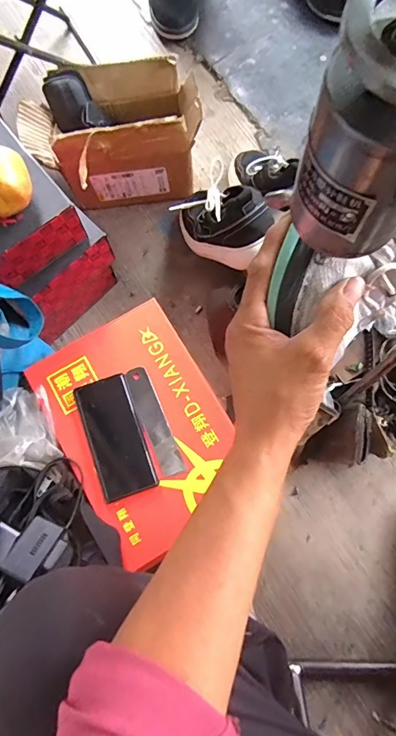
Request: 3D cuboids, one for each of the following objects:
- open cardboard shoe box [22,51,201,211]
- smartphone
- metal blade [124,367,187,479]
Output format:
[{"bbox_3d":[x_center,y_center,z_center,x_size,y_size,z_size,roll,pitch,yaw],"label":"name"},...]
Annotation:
[{"bbox_3d":[-0.136,-0.385,0.749,0.265,0.200,0.134,-6,77,0],"label":"open cardboard shoe box"},{"bbox_3d":[-0.116,0.096,0.602,0.076,0.010,0.162,-20,78,-3],"label":"smartphone"},{"bbox_3d":[-0.062,0.076,0.613,0.033,0.004,0.159,-22,80,-9],"label":"metal blade"}]

